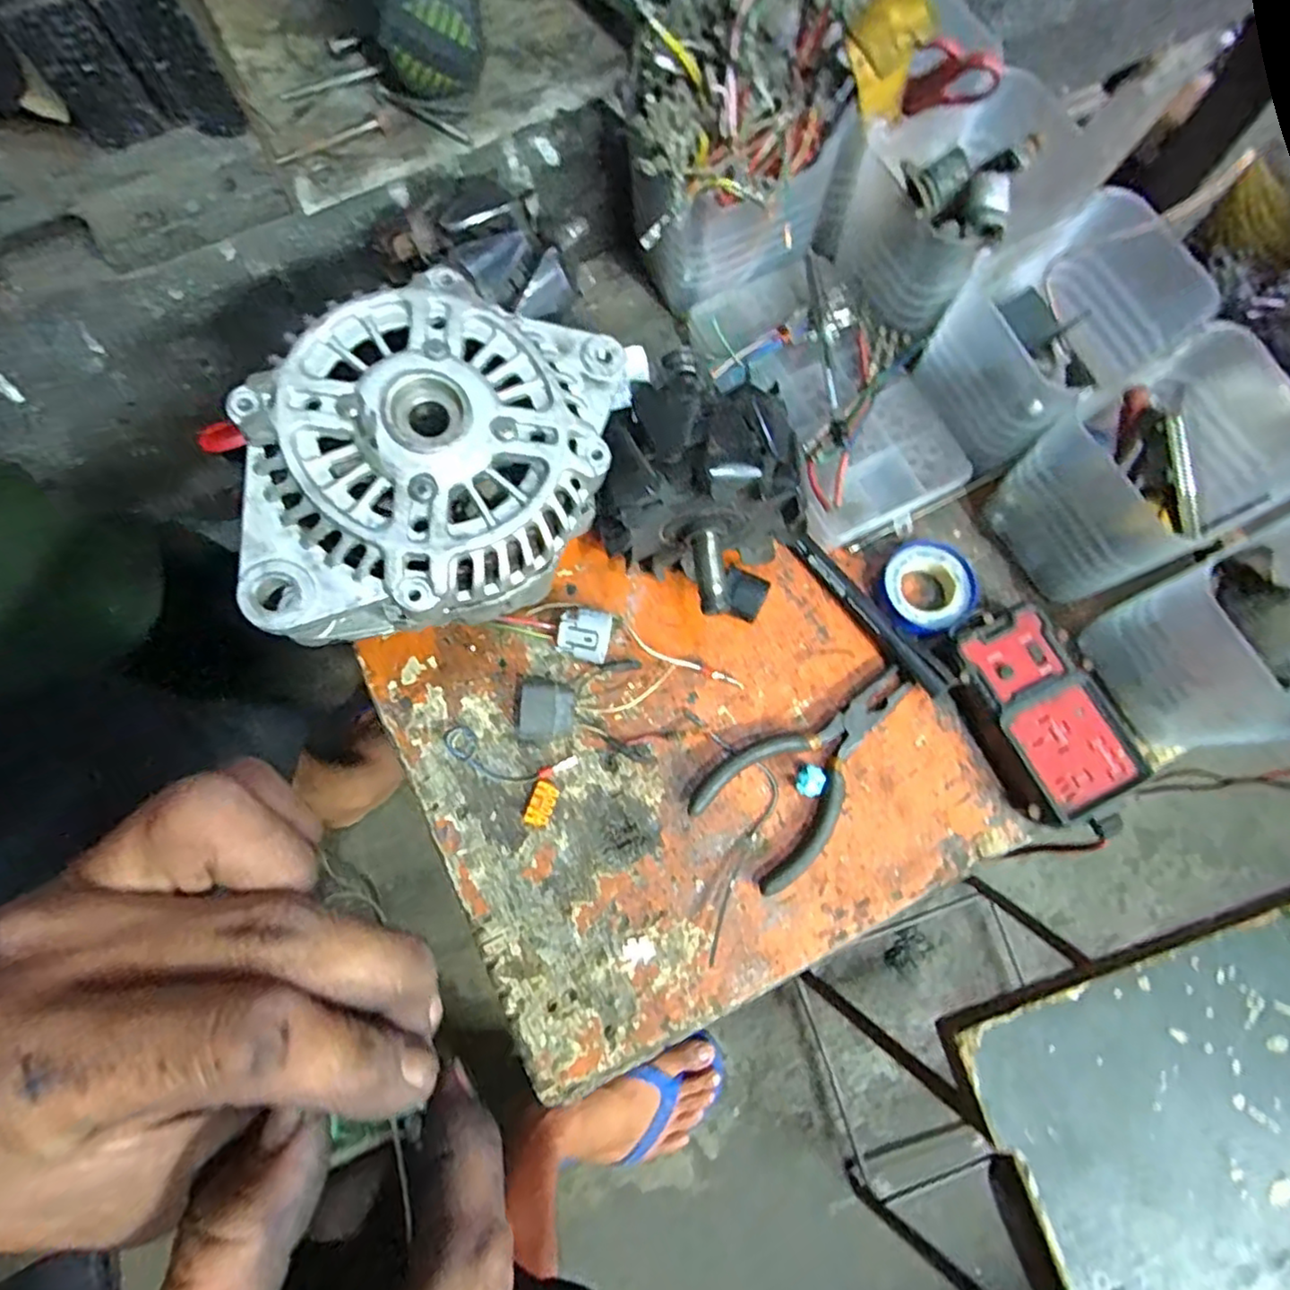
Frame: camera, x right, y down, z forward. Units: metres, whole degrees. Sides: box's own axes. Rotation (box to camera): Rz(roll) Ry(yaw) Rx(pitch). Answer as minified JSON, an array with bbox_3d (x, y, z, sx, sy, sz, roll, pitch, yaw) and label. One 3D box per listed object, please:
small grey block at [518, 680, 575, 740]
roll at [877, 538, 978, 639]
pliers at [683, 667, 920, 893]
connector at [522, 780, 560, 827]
[{"bbox_3d":[-0.053,0.035,0.355,0.029,0.016,0.032,3,97,-6],"label":"small grey block"},{"bbox_3d":[0.156,-0.031,0.368,0.050,0.013,0.056,28,79,7],"label":"roll"},{"bbox_3d":[0.090,0.061,0.349,0.132,0.011,0.065,-42,80,-9],"label":"pliers"},{"bbox_3d":[-0.054,0.084,0.349,0.013,0.011,0.023,18,78,5],"label":"connector"}]

